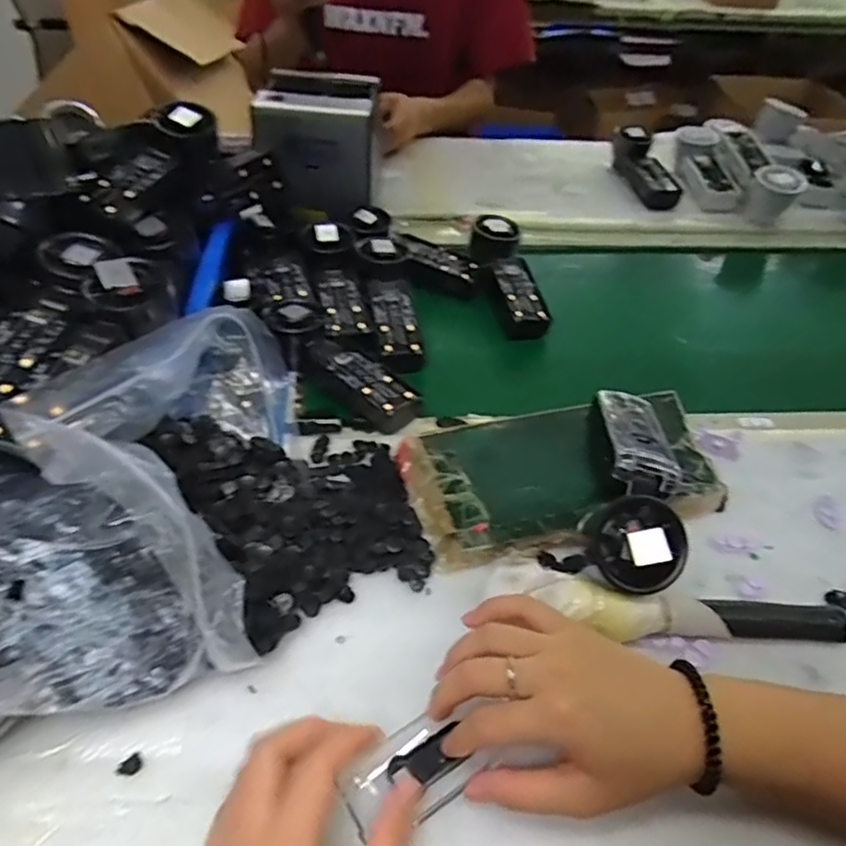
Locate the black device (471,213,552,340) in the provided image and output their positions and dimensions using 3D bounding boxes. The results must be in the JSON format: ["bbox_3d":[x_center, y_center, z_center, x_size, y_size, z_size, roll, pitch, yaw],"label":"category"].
[{"bbox_3d":[0.088,-0.162,0.668,0.053,0.032,0.164,-7,57,-9],"label":"black device"}]

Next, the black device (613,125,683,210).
[{"bbox_3d":[0.304,-0.342,0.851,0.055,0.039,0.166,-8,59,-9],"label":"black device"}]

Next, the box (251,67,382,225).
[{"bbox_3d":[-0.115,-0.319,0.712,0.121,0.107,0.112,3,42,0],"label":"box"}]

